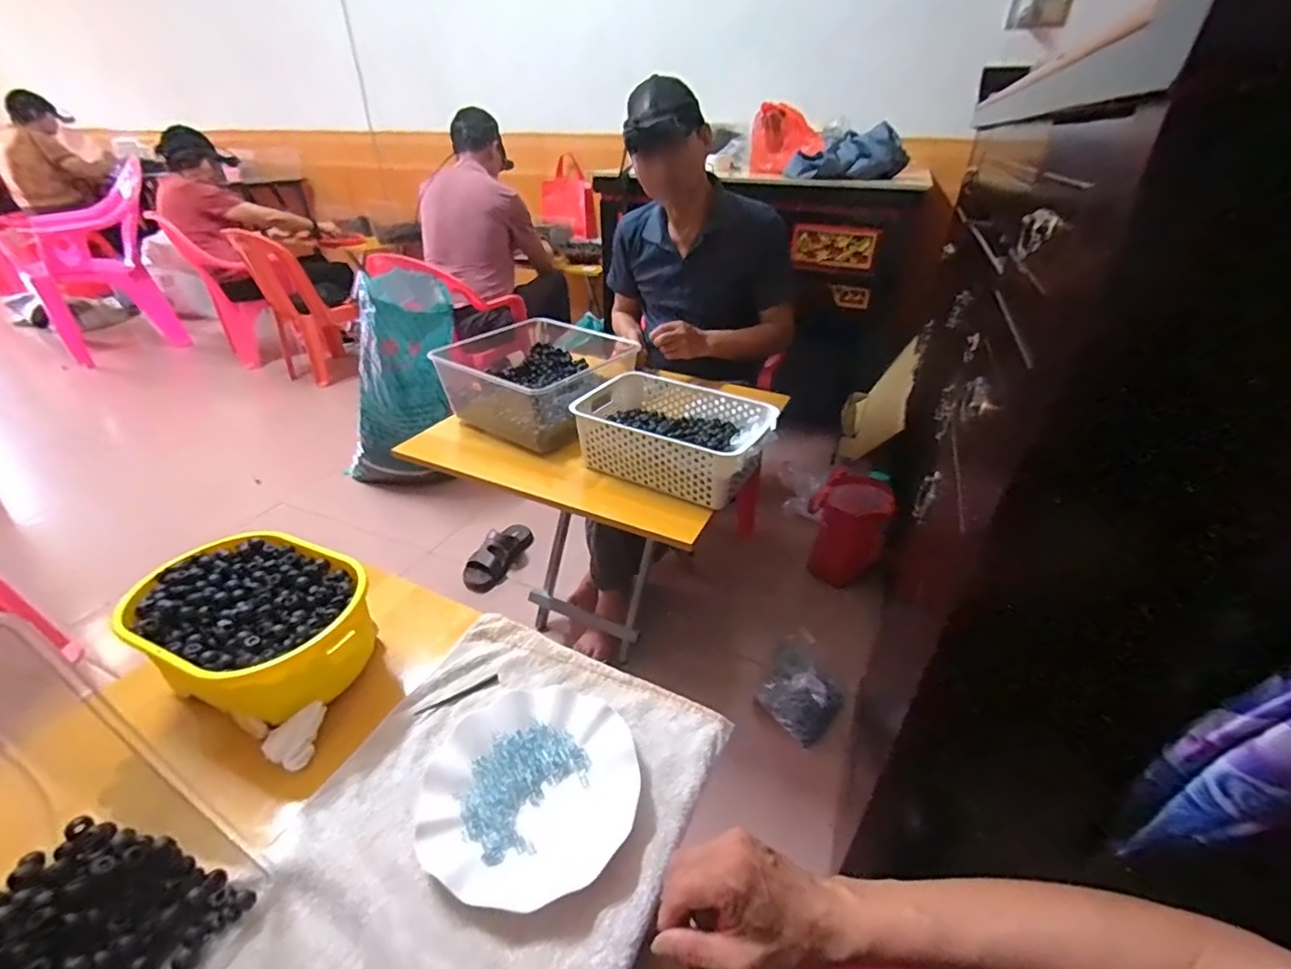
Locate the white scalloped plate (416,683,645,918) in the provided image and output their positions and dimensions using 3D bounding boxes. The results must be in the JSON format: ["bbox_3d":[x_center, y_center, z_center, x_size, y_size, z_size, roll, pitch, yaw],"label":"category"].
[{"bbox_3d":[-0.098,0.262,0.479,0.176,0.034,0.175,0,34,0],"label":"white scalloped plate"}]

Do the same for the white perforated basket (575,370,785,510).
[{"bbox_3d":[0.046,-0.087,0.945,0.322,0.111,0.210,17,37,23],"label":"white perforated basket"}]

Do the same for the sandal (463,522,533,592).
[{"bbox_3d":[-0.399,0.182,1.486,0.110,0.072,0.248,14,36,19],"label":"sandal"}]

